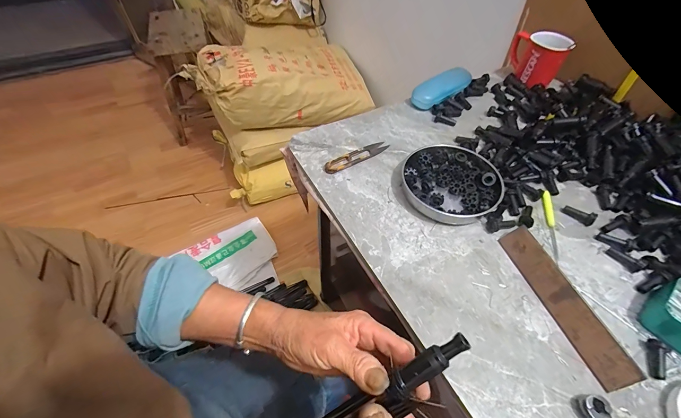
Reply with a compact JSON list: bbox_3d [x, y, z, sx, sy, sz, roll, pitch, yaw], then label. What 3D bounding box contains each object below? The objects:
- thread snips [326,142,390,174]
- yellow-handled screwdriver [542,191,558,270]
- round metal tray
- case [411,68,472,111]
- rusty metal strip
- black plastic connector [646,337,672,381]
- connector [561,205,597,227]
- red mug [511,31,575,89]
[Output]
[{"bbox_3d":[0.027,-0.085,0.487,0.118,0.009,0.026,-27,58,-21],"label":"thread snips"},{"bbox_3d":[0.287,0.021,0.413,0.011,0.012,0.111,13,53,7],"label":"yellow-handled screwdriver"},{"bbox_3d":[0.160,-0.041,0.447,0.133,0.026,0.135,1,53,-2],"label":"round metal tray"},{"bbox_3d":[0.205,-0.237,0.596,0.145,0.031,0.050,-29,59,-22],"label":"case"},{"bbox_3d":[0.245,0.100,0.341,0.004,0.037,0.176,18,39,-43],"label":"rusty metal strip"},{"bbox_3d":[0.325,0.153,0.311,0.012,0.012,0.039,17,69,10],"label":"black plastic connector"},{"bbox_3d":[0.332,0.008,0.426,0.013,0.015,0.039,-33,46,-24],"label":"connector"},{"bbox_3d":[0.399,-0.311,0.620,0.070,0.090,0.101,5,53,1],"label":"red mug"}]

